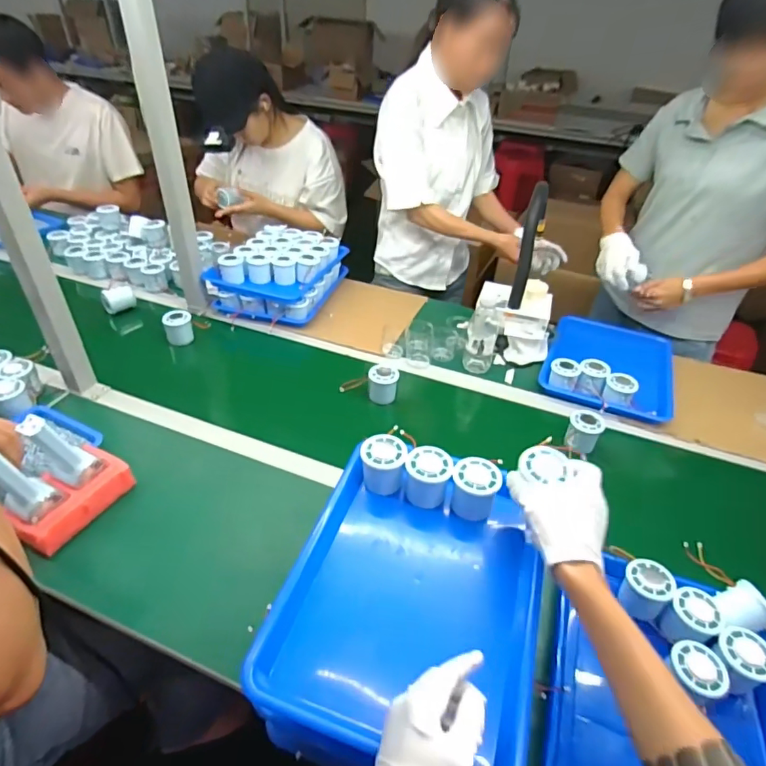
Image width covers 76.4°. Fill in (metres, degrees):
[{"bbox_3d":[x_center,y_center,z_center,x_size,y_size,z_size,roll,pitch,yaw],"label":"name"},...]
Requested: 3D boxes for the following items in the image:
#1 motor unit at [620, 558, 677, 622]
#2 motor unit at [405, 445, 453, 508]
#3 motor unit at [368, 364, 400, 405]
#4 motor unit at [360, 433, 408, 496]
[{"bbox_3d":[0.340,0.268,0.632,0.060,0.048,0.058,-28,46,-32],"label":"motor unit"},{"bbox_3d":[0.056,0.119,0.611,0.054,0.057,0.052,1,38,-1],"label":"motor unit"},{"bbox_3d":[0.000,0.002,0.974,0.057,0.062,0.050,-2,38,-5],"label":"motor unit"},{"bbox_3d":[0.002,0.107,0.619,0.058,0.049,0.071,-4,38,-7],"label":"motor unit"}]

